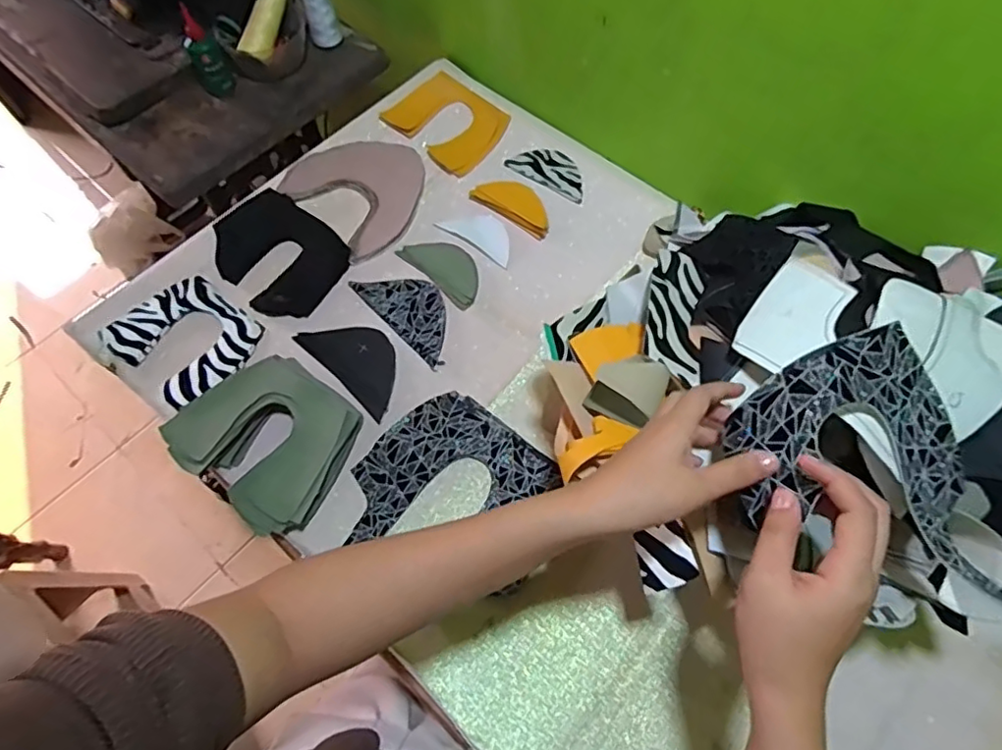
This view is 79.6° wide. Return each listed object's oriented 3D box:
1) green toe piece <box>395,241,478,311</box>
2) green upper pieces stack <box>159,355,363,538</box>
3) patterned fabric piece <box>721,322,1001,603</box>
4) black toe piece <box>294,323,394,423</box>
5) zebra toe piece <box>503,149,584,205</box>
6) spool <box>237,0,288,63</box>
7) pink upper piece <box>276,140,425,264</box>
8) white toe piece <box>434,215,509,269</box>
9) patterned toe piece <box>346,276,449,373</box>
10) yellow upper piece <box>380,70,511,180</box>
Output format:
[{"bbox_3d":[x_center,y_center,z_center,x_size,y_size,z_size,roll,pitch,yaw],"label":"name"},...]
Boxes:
[{"bbox_3d":[-0.063,-0.131,0.720,0.112,0.006,0.060,41,73,20],"label":"green toe piece"},{"bbox_3d":[-0.230,0.062,0.608,0.170,0.050,0.146,34,71,18],"label":"green upper pieces stack"},{"bbox_3d":[0.232,0.043,0.386,0.176,0.077,0.137,10,66,8],"label":"patterned fabric piece"},{"bbox_3d":[-0.157,-0.019,0.671,0.139,0.005,0.071,41,74,20],"label":"black toe piece"},{"bbox_3d":[0.067,-0.268,0.785,0.111,0.004,0.057,33,75,14],"label":"zebra toe piece"},{"bbox_3d":[-0.331,-0.492,0.845,0.037,0.039,0.115,15,81,10],"label":"spool"},{"bbox_3d":[-0.175,-0.243,0.766,0.175,0.019,0.159,40,73,20],"label":"pink upper piece"},{"bbox_3d":[-0.023,-0.176,0.747,0.102,0.006,0.048,35,71,18],"label":"white toe piece"},{"bbox_3d":[-0.100,-0.076,0.696,0.070,0.005,0.147,-40,69,-14],"label":"patterned toe piece"},{"bbox_3d":[-0.071,-0.344,0.820,0.152,0.008,0.120,42,75,14],"label":"yellow upper piece"}]

